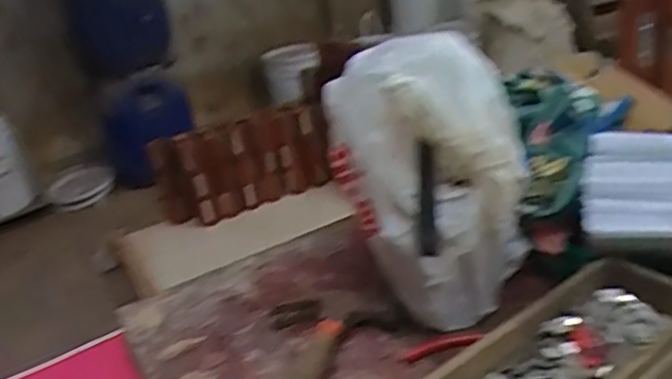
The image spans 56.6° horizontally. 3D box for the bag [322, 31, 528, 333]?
[{"bbox_3d":[0.092,0.014,0.579,0.181,0.276,0.139,-6,26,7],"label":"bag"}]

